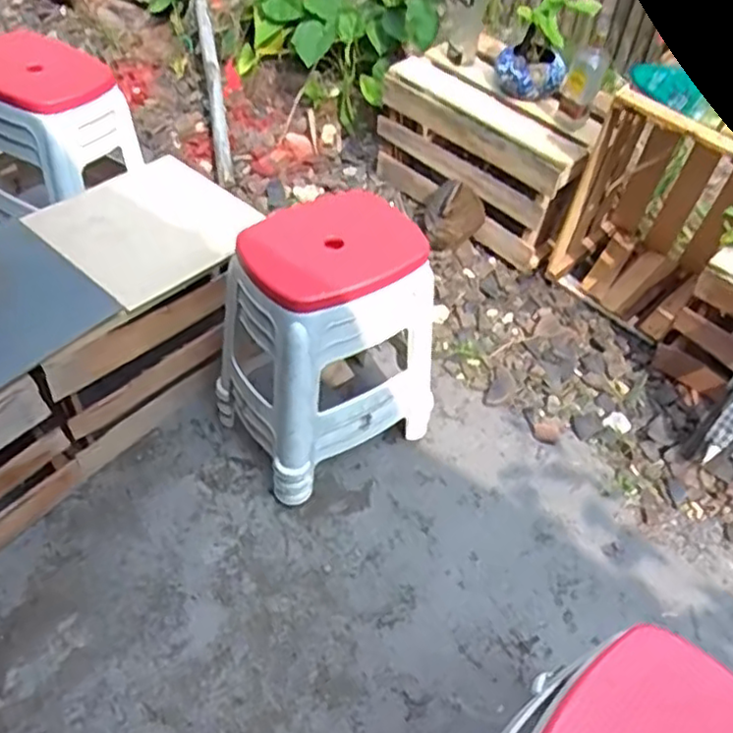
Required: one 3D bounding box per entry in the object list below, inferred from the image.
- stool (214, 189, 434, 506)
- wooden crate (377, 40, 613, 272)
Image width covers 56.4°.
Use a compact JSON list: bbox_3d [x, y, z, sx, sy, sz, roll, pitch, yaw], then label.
[{"bbox_3d":[-0.078,-0.052,1.353,0.358,0.510,0.277,-25,56,-25],"label":"stool"},{"bbox_3d":[0.319,-0.592,1.831,0.242,0.351,0.564,-35,60,-30],"label":"wooden crate"}]

